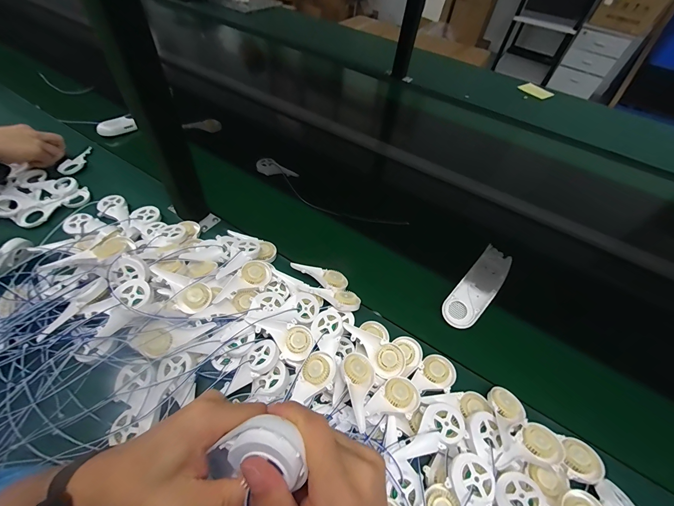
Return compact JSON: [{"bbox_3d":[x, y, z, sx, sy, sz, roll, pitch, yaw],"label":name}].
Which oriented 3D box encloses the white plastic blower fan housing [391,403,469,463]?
[{"bbox_3d":[0.102,0.201,0.335,0.087,0.025,0.044,-8,53,-12],"label":"white plastic blower fan housing"}]

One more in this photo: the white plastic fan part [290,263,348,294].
[{"bbox_3d":[-0.028,0.037,0.470,0.093,0.016,0.041,22,51,-6],"label":"white plastic fan part"}]

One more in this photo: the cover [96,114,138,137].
[{"bbox_3d":[-0.530,-0.305,0.705,0.048,0.024,0.086,36,57,21],"label":"cover"}]

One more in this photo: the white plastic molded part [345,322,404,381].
[{"bbox_3d":[0.051,0.125,0.394,0.040,0.018,0.090,-33,62,-28],"label":"white plastic molded part"}]

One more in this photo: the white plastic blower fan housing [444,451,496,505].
[{"bbox_3d":[0.127,0.246,0.289,0.043,0.014,0.090,26,54,14],"label":"white plastic blower fan housing"}]

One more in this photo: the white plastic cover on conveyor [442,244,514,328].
[{"bbox_3d":[0.233,0.052,0.480,0.053,0.021,0.165,37,70,22],"label":"white plastic cover on conveyor"}]

